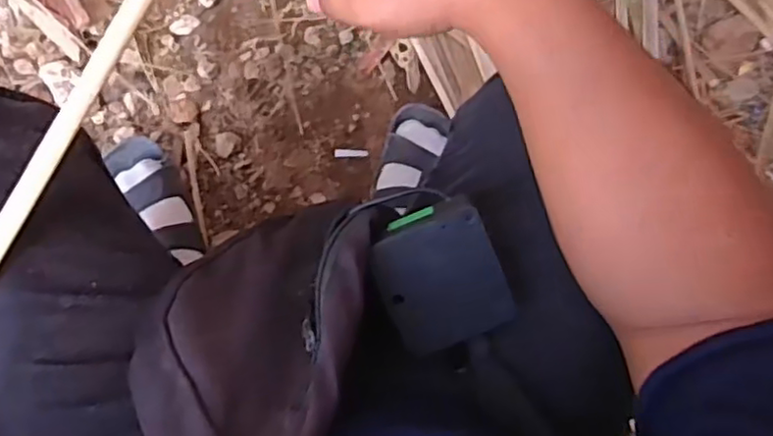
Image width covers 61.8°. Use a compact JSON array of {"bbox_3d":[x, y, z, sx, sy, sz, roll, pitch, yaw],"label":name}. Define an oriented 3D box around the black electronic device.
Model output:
[{"bbox_3d":[0.033,0.037,0.381,0.066,0.022,0.081,-24,97,-7],"label":"black electronic device"}]

